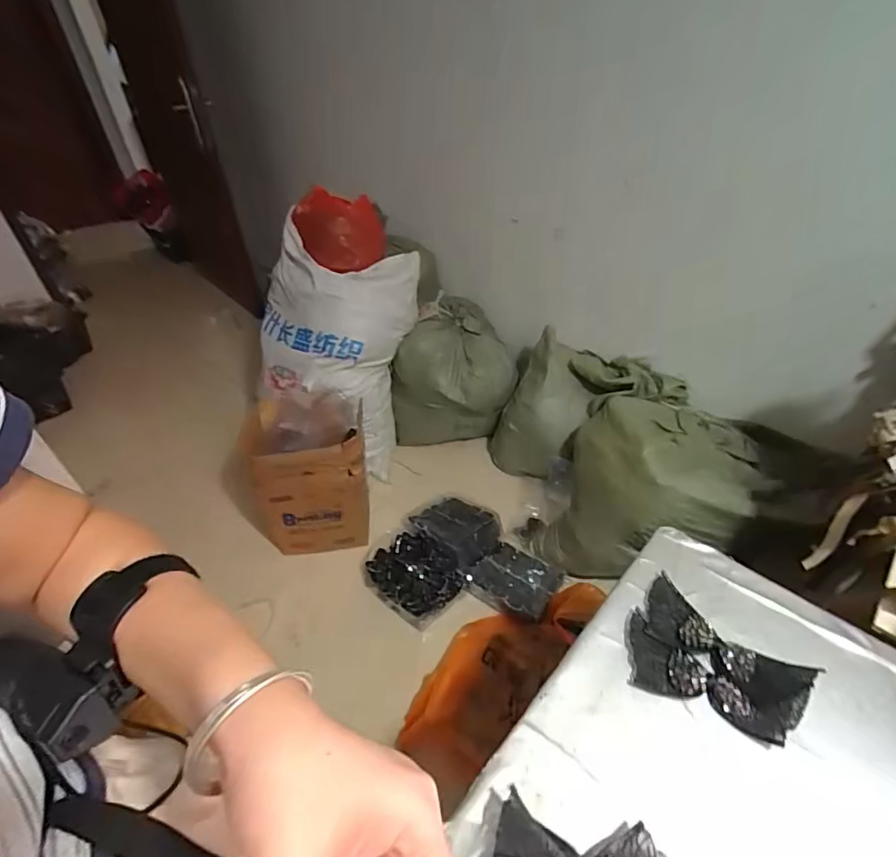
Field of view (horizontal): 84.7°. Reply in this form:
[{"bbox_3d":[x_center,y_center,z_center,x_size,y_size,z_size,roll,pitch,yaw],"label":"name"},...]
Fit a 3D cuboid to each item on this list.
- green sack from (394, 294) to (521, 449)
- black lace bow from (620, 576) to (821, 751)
[{"bbox_3d":[0.024,-0.203,1.945,0.460,0.473,0.370,0,41,3],"label":"green sack"},{"bbox_3d":[0.333,0.300,0.629,0.203,0.022,0.151,30,50,31],"label":"black lace bow"}]

